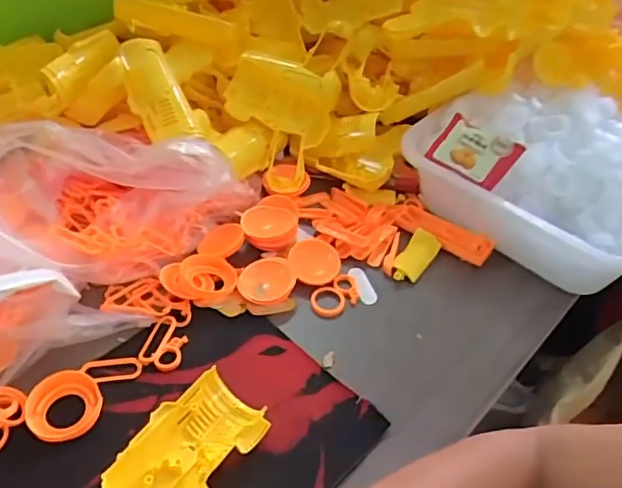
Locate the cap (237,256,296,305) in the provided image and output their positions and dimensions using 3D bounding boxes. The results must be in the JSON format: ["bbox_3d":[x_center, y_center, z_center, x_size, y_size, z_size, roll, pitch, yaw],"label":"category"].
[{"bbox_3d":[-0.046,0.037,0.570,0.055,0.017,0.047,-10,46,-15],"label":"cap"}]

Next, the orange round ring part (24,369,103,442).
[{"bbox_3d":[-0.207,0.134,0.466,0.059,0.015,0.059,2,44,-2],"label":"orange round ring part"}]

